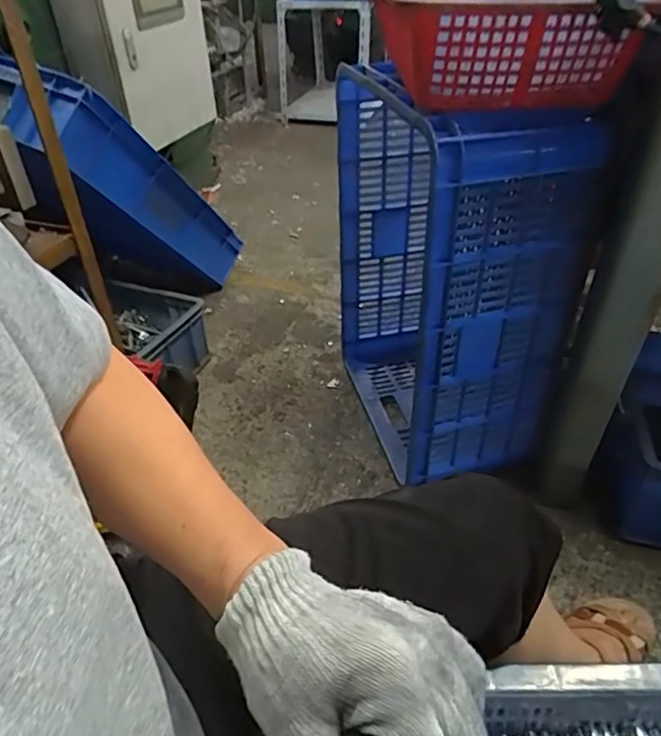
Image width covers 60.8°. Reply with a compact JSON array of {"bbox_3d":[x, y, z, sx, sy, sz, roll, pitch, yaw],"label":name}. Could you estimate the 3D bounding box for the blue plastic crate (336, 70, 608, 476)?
[{"bbox_3d":[0.176,-0.145,0.955,0.230,0.618,0.452,-11,40,-11],"label":"blue plastic crate"}]

